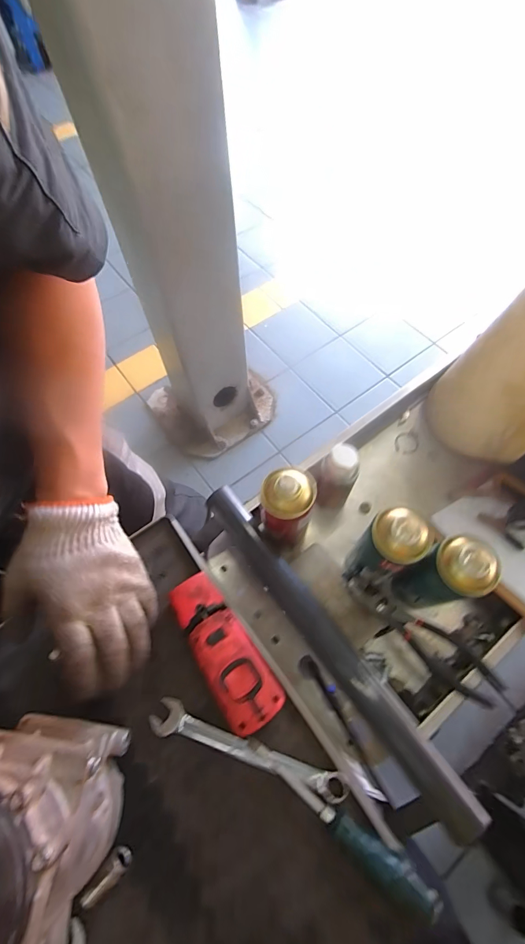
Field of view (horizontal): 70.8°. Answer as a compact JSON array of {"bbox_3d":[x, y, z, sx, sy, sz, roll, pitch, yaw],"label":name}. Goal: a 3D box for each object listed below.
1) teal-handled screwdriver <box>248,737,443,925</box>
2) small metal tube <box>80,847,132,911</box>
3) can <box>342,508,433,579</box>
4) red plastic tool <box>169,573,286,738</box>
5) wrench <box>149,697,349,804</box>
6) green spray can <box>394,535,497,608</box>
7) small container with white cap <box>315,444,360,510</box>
[{"bbox_3d":[0.066,0.317,0.334,0.191,0.019,0.023,31,70,14],"label":"teal-handled screwdriver"},{"bbox_3d":[-0.141,0.367,0.331,0.016,0.012,0.050,38,72,16],"label":"small metal tube"},{"bbox_3d":[0.140,0.098,0.445,0.057,0.179,0.058,0,66,1],"label":"can"},{"bbox_3d":[-0.041,0.191,0.400,0.057,0.035,0.159,-32,69,-13],"label":"red plastic tool"},{"bbox_3d":[-0.017,0.279,0.368,0.201,0.019,0.031,17,67,8],"label":"wrench"},{"bbox_3d":[0.212,0.125,0.439,0.058,0.179,0.057,0,66,1],"label":"green spray can"},{"bbox_3d":[0.102,0.014,0.519,0.050,0.132,0.045,26,69,12],"label":"small container with white cap"}]

